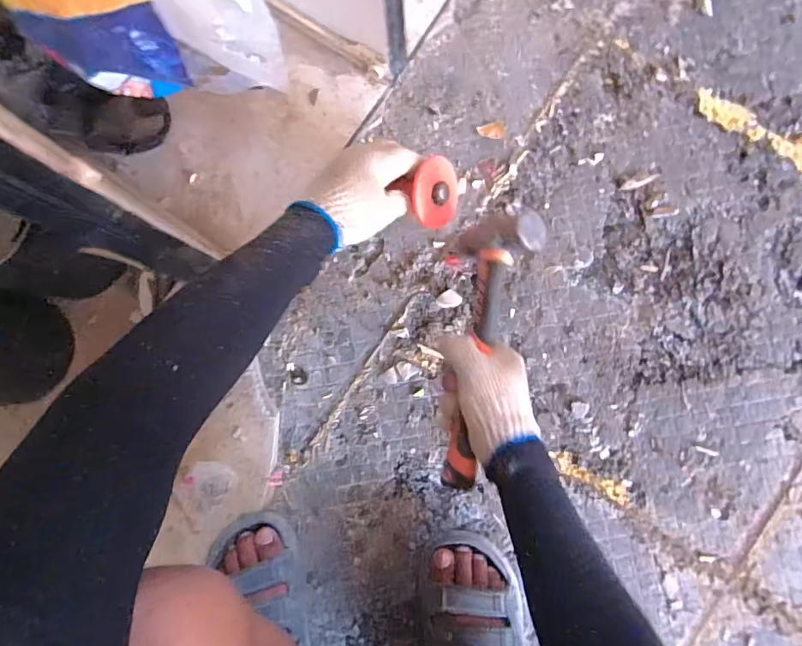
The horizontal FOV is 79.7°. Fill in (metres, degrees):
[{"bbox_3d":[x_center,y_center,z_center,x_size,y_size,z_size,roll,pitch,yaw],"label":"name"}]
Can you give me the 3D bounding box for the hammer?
[{"bbox_3d":[0.083,0.027,0.496,0.078,0.064,0.276,10,87,6],"label":"hammer"}]

